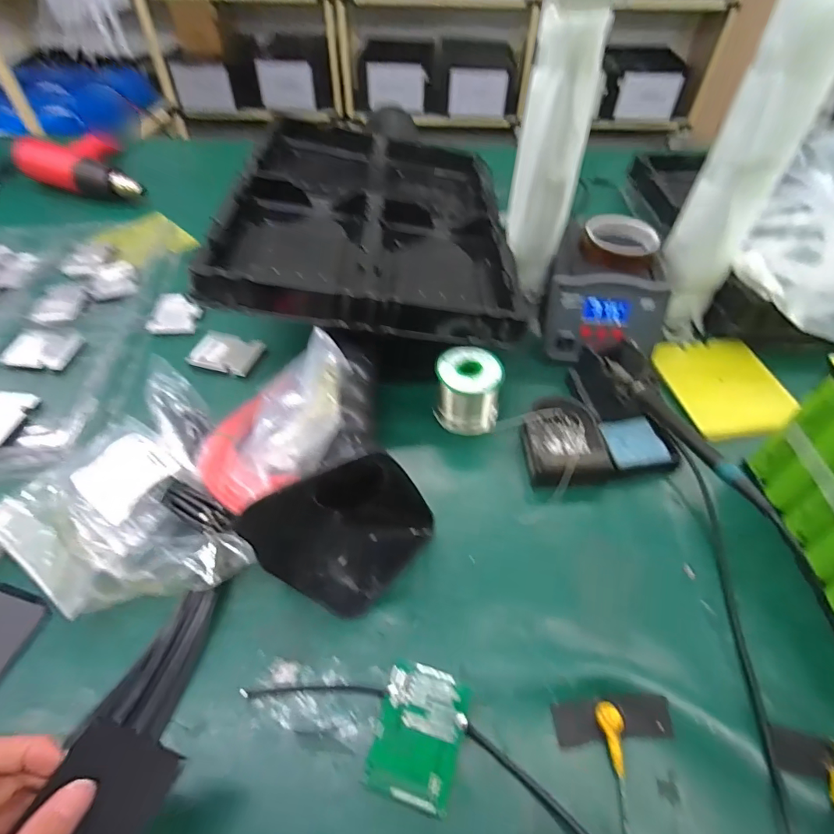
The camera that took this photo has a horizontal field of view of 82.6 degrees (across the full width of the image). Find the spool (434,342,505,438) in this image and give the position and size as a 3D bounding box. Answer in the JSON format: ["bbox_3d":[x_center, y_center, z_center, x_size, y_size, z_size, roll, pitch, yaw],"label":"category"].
[{"bbox_3d":[0.056,-0.028,0.527,0.070,0.074,0.060,5,50,3],"label":"spool"}]

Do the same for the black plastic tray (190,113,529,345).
[{"bbox_3d":[-0.056,-0.274,0.638,0.328,0.048,0.463,8,47,-10],"label":"black plastic tray"}]

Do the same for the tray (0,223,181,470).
[{"bbox_3d":[-0.533,-0.126,0.620,0.344,0.048,0.468,-6,50,-5],"label":"tray"}]

